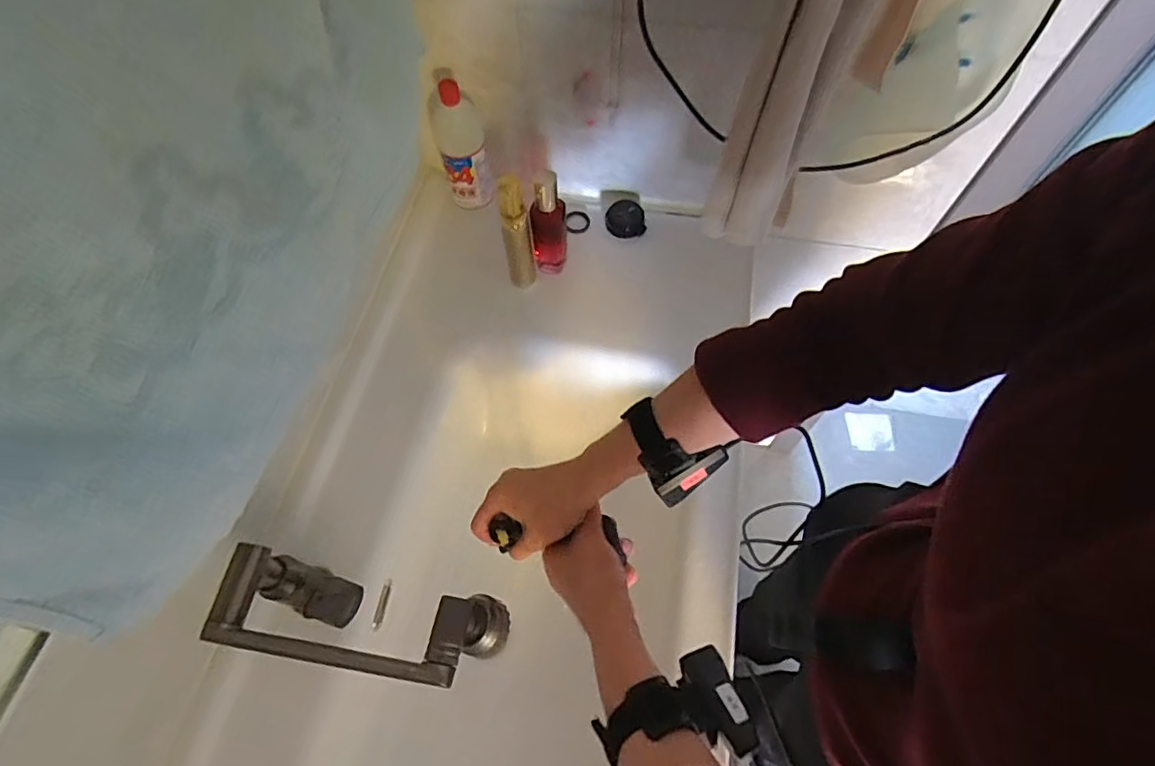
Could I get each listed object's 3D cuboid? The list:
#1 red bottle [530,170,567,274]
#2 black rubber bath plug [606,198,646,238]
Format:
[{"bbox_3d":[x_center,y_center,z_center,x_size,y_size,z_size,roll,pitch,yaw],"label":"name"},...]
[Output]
[{"bbox_3d":[-0.036,-0.202,0.743,0.041,0.146,0.047,10,63,5],"label":"red bottle"},{"bbox_3d":[0.070,-0.238,0.828,0.055,0.054,0.010,-16,24,2],"label":"black rubber bath plug"}]

